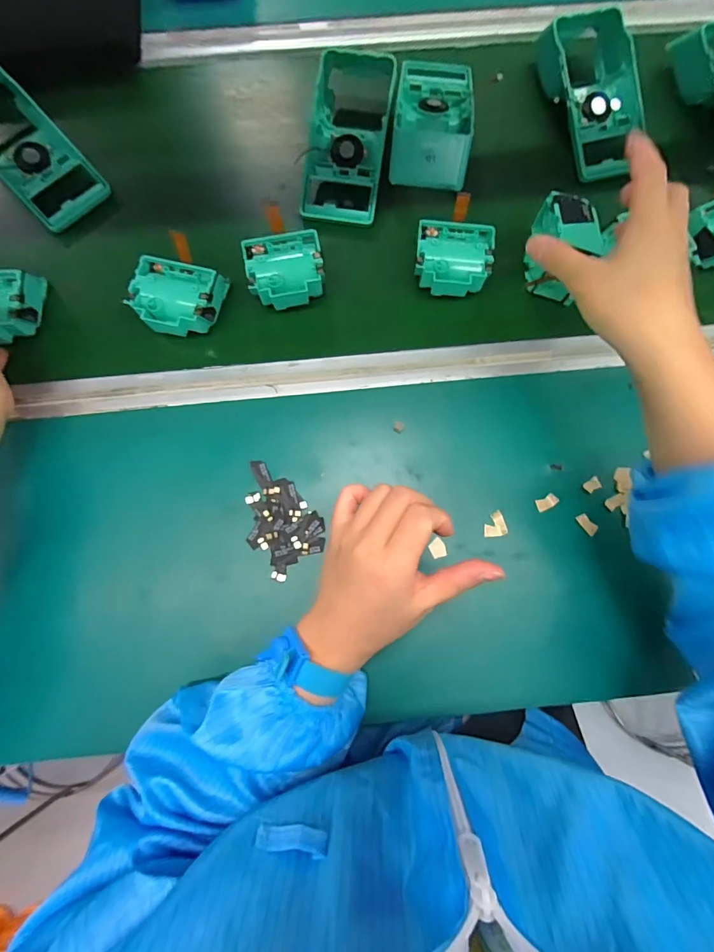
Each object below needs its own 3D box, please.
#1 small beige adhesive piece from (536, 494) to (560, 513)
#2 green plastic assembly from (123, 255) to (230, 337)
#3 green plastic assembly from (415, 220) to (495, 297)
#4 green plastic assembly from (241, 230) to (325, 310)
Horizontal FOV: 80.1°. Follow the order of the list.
[{"bbox_3d":[0.178,0.025,0.397,0.020,0.004,0.012,-26,78,-7],"label":"small beige adhesive piece"},{"bbox_3d":[-0.178,-0.174,0.422,0.076,0.040,0.069,12,76,2],"label":"green plastic assembly"},{"bbox_3d":[0.094,-0.213,0.423,0.071,0.036,0.067,5,76,0],"label":"green plastic assembly"},{"bbox_3d":[-0.071,-0.200,0.424,0.073,0.038,0.067,-8,76,-4],"label":"green plastic assembly"}]

